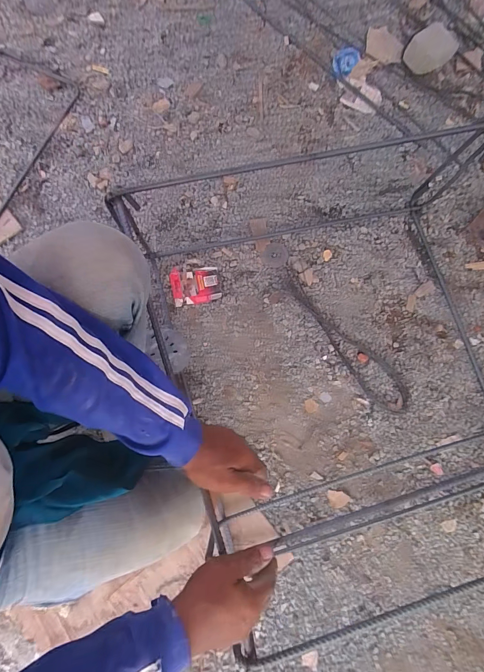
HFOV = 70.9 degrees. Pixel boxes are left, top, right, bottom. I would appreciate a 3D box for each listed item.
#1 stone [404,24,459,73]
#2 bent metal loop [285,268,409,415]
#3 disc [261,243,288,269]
[{"bbox_3d":[0.532,-0.807,0.954,0.148,0.024,0.109,-44,89,9],"label":"stone"},{"bbox_3d":[0.235,0.009,0.793,0.094,0.014,0.411,-40,84,-10],"label":"bent metal loop"},{"bbox_3d":[0.081,-0.197,0.824,0.061,0.004,0.063,25,79,1],"label":"disc"}]

